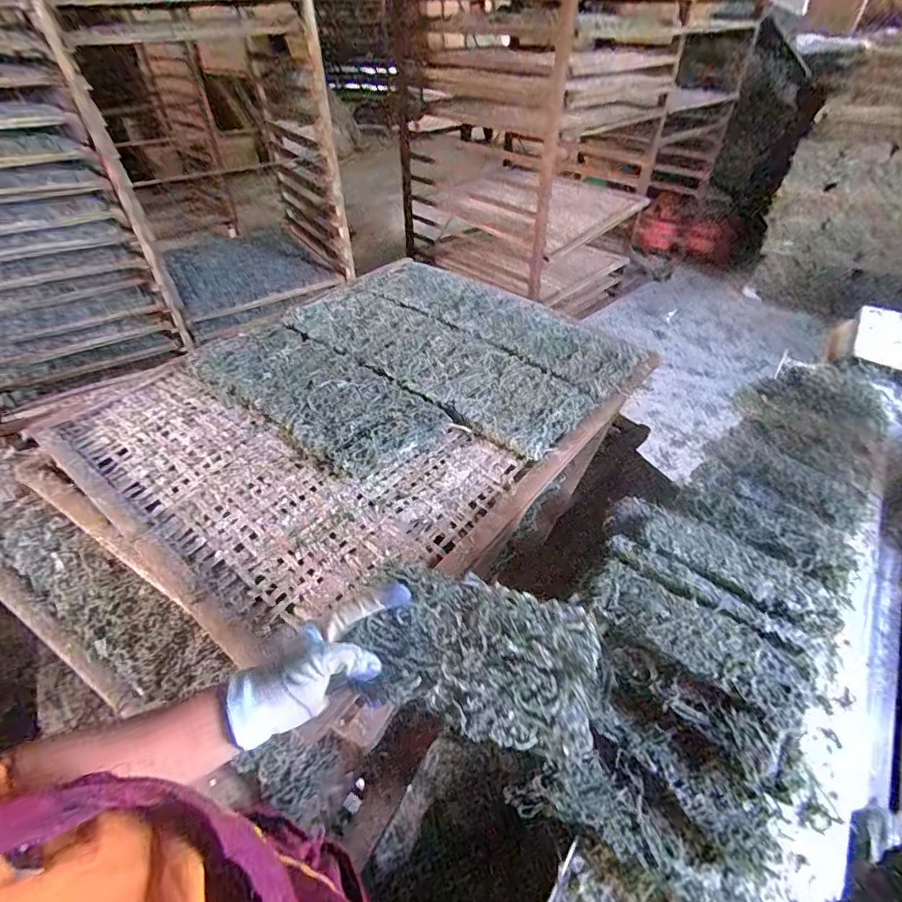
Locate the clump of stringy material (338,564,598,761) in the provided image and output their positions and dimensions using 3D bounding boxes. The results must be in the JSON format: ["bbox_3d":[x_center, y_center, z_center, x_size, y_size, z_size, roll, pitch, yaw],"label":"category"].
[{"bbox_3d":[0.022,0.180,0.426,0.206,0.030,0.127,14,58,8],"label":"clump of stringy material"}]

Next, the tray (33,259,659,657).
[{"bbox_3d":[-0.143,-0.128,0.919,0.763,0.052,0.898,28,50,25],"label":"tray"}]

